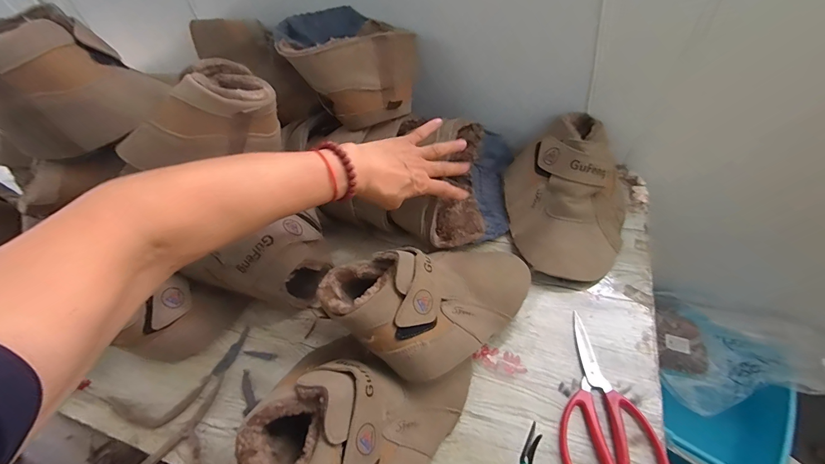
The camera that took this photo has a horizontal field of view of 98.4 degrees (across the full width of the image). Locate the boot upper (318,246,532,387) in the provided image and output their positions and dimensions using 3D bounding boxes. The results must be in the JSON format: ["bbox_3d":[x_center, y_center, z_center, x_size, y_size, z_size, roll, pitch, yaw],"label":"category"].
[{"bbox_3d":[0.033,0.072,0.418,0.239,0.127,0.143,-31,57,-19],"label":"boot upper"}]

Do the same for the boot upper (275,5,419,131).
[{"bbox_3d":[-0.109,-0.258,0.526,0.161,0.097,0.221,-21,54,-12],"label":"boot upper"}]

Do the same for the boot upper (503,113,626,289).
[{"bbox_3d":[0.223,-0.056,0.515,0.179,0.108,0.245,14,55,15],"label":"boot upper"}]

